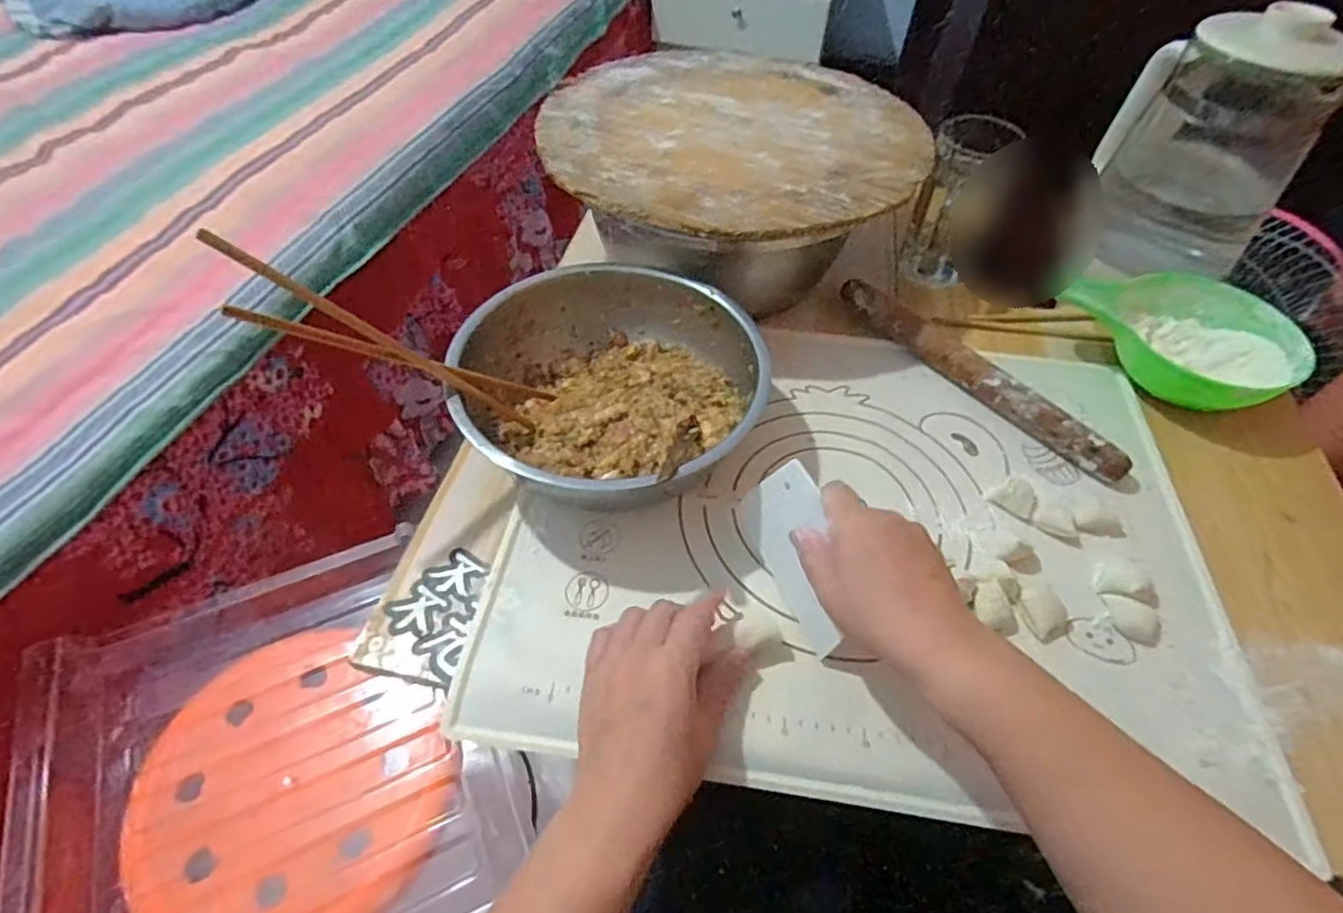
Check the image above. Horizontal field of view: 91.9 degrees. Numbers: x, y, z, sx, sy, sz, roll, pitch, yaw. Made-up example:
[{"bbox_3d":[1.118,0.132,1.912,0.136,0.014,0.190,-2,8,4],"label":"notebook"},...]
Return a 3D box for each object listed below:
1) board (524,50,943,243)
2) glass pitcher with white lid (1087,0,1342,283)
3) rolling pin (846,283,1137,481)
[{"bbox_3d":[0.059,-0.309,0.608,0.345,0.009,0.344,1,51,-1],"label":"board"},{"bbox_3d":[0.498,-0.285,0.615,0.161,0.224,0.117,30,57,21],"label":"glass pitcher with white lid"},{"bbox_3d":[0.265,-0.077,0.572,0.036,0.031,0.278,-31,58,-23],"label":"rolling pin"}]

